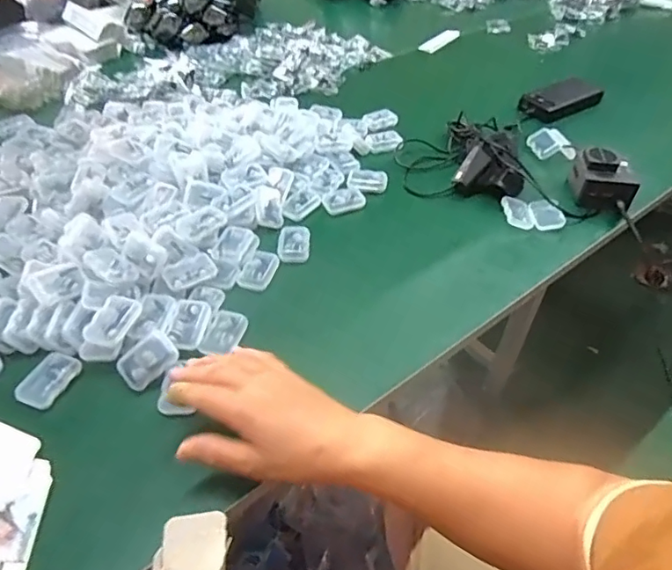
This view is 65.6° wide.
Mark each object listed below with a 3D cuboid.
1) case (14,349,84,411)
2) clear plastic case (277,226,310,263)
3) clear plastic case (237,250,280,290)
[{"bbox_3d":[-0.273,0.089,0.494,0.040,0.012,0.056,17,47,14],"label":"case"},{"bbox_3d":[-0.051,-0.052,0.638,0.037,0.011,0.053,1,45,-1],"label":"clear plastic case"},{"bbox_3d":[-0.090,-0.018,0.602,0.034,0.013,0.055,15,46,12],"label":"clear plastic case"}]

